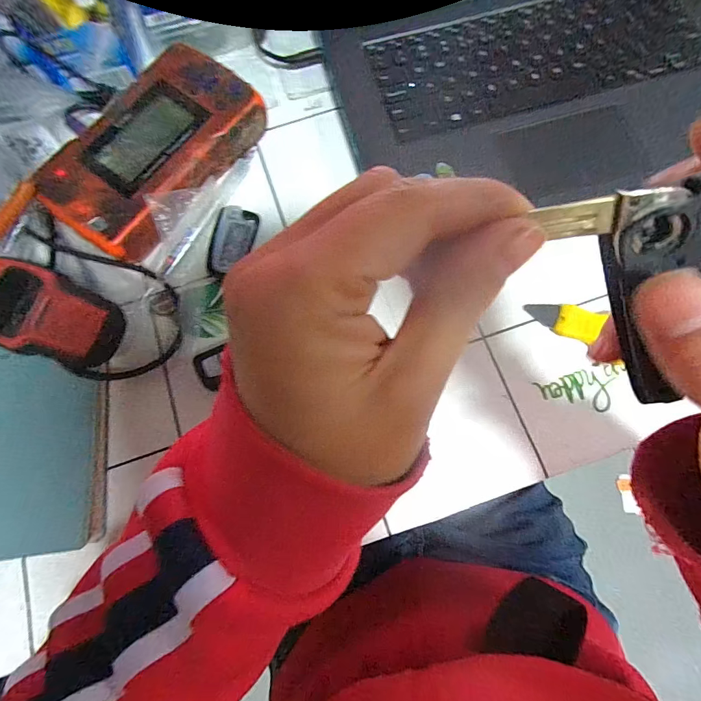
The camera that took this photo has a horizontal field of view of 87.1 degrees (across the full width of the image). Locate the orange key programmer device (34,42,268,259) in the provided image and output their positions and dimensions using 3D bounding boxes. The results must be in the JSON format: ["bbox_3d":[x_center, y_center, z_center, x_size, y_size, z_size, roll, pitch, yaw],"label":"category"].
[{"bbox_3d":[-0.154,-0.157,0.296,0.099,0.036,0.169,34,80,9],"label":"orange key programmer device"}]

